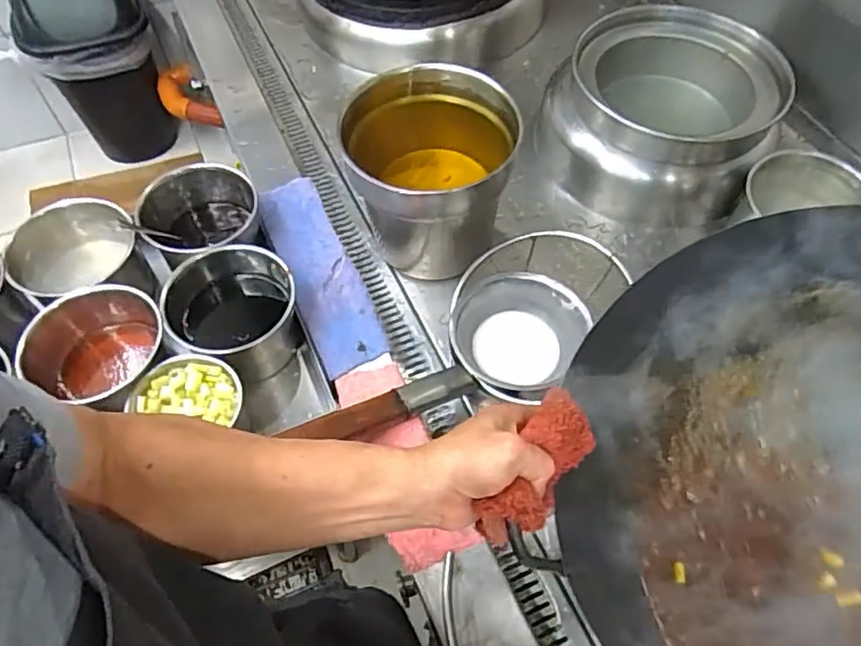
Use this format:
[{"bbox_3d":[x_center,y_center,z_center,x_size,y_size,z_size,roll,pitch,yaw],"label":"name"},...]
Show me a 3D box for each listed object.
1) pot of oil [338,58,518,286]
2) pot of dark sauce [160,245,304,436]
[{"bbox_3d":[0.004,-0.198,0.880,0.224,0.218,0.234,0,58,-1],"label":"pot of oil"},{"bbox_3d":[-0.247,0.008,0.791,0.150,0.136,0.162,0,58,-1],"label":"pot of dark sauce"}]

